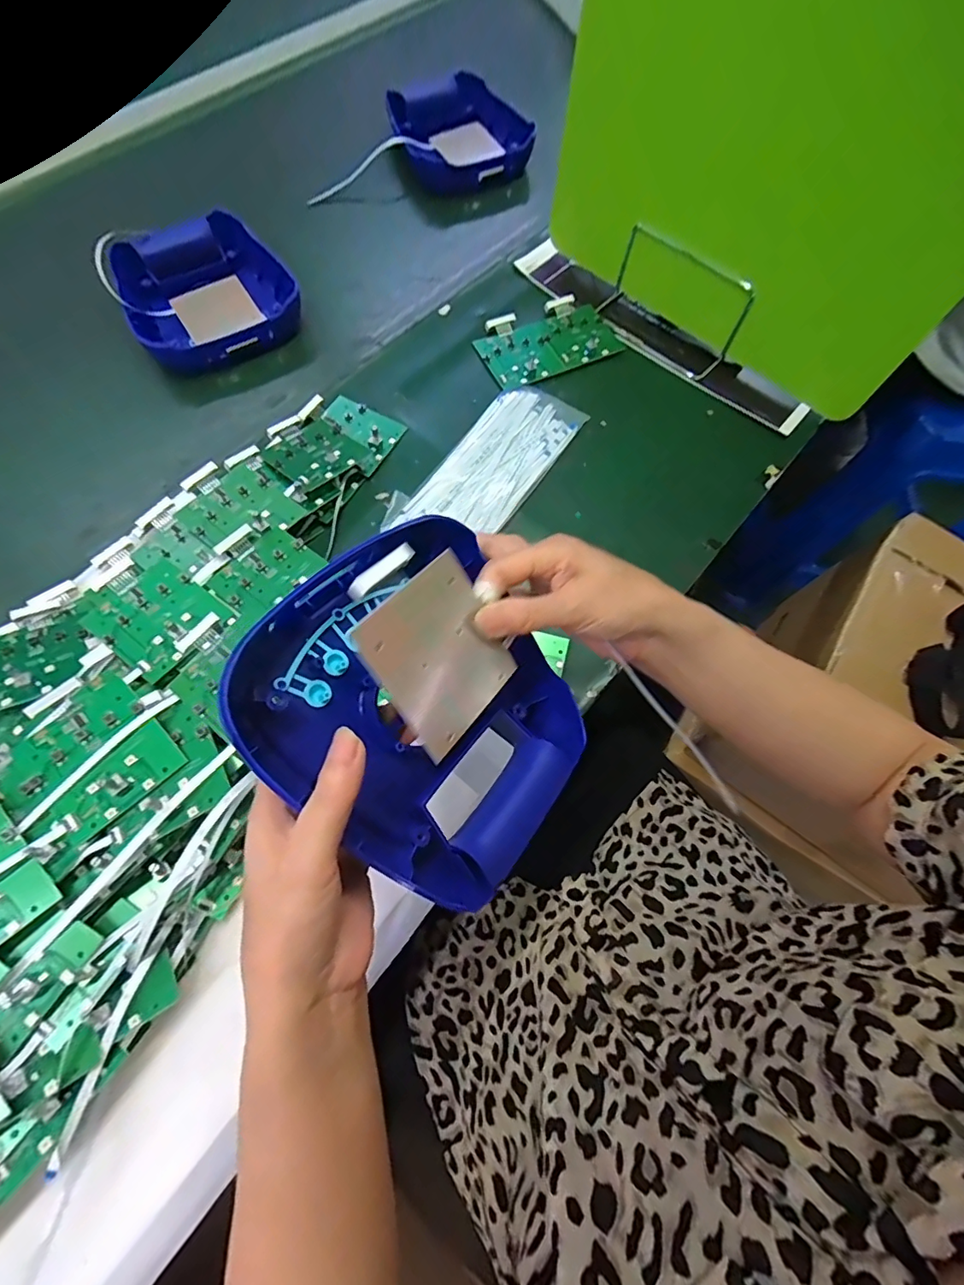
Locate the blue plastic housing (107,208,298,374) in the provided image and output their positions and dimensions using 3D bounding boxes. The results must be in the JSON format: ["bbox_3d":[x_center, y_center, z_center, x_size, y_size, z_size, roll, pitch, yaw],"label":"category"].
[{"bbox_3d":[-0.300,-0.383,0.566,0.165,0.049,0.192,-29,72,-13],"label":"blue plastic housing"}]

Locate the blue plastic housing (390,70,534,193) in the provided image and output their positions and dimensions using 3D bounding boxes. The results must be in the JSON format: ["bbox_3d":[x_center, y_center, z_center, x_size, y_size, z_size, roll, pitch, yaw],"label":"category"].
[{"bbox_3d":[-0.031,-0.710,0.720,0.183,0.047,0.197,-18,70,-9],"label":"blue plastic housing"}]

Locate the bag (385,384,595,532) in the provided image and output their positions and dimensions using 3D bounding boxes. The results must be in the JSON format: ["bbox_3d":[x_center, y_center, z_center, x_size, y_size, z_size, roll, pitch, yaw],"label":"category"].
[{"bbox_3d":[0.011,-0.176,0.502,0.094,0.015,0.225,36,71,12],"label":"bag"}]

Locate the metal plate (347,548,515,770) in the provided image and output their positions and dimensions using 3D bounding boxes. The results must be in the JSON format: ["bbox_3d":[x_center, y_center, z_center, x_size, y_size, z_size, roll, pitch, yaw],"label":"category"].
[{"bbox_3d":[-0.019,0.006,0.261,0.075,0.004,0.077,-46,114,-35],"label":"metal plate"}]

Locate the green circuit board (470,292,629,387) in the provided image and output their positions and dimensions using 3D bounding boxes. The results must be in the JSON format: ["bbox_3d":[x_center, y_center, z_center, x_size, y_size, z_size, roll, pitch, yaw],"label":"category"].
[{"bbox_3d":[0.073,-0.338,0.572,0.152,0.009,0.099,-24,71,-12],"label":"green circuit board"}]

